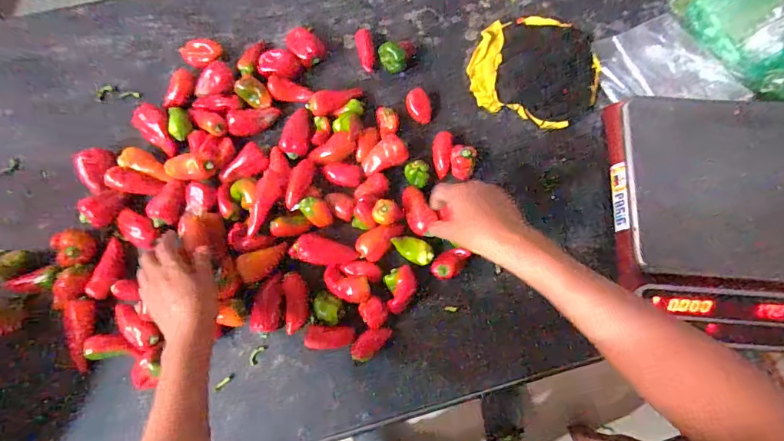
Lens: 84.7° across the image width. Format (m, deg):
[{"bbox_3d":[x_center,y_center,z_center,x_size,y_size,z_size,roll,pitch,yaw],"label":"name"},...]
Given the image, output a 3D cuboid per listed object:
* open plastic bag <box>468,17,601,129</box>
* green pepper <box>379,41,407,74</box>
[{"bbox_3d":[0.226,-0.237,0.676,0.191,0.031,0.173,19,75,4],"label":"open plastic bag"},{"bbox_3d":[0.001,-0.246,0.658,0.038,0.033,0.039,-6,75,-3],"label":"green pepper"}]

